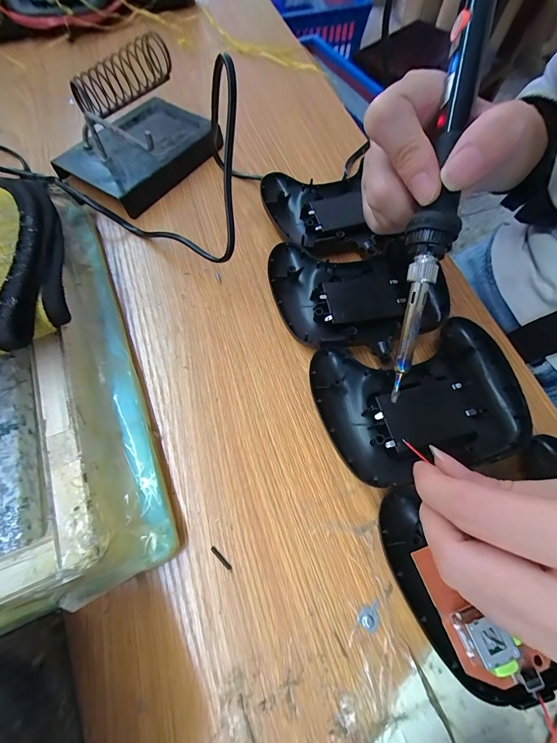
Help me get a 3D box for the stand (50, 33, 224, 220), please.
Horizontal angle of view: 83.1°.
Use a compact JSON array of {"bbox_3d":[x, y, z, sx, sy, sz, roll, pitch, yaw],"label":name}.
[{"bbox_3d":[-0.127,-0.212,0.273,0.135,0.062,0.127,-40,72,-16],"label":"stand"}]

